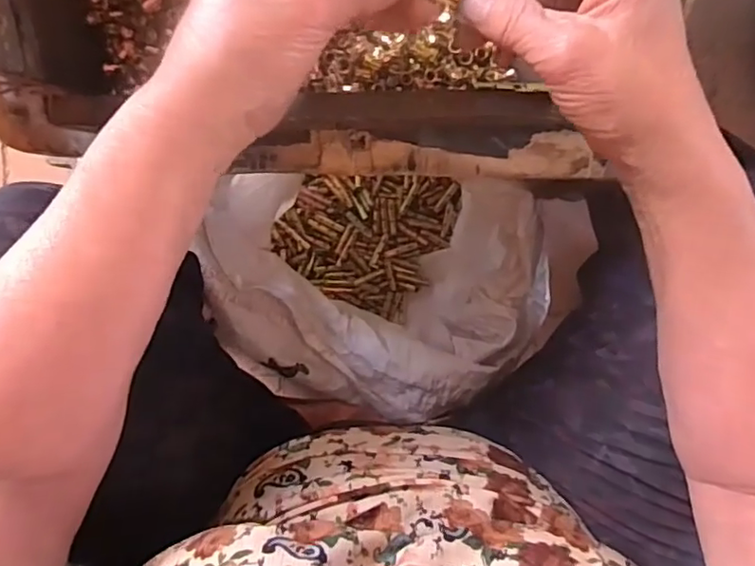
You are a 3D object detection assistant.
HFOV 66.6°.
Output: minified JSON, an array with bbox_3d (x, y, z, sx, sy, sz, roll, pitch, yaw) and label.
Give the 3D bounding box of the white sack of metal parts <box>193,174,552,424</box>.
[{"bbox_3d":[0.010,0.003,0.627,0.305,0.293,0.237,1,98,-1],"label":"white sack of metal parts"}]

